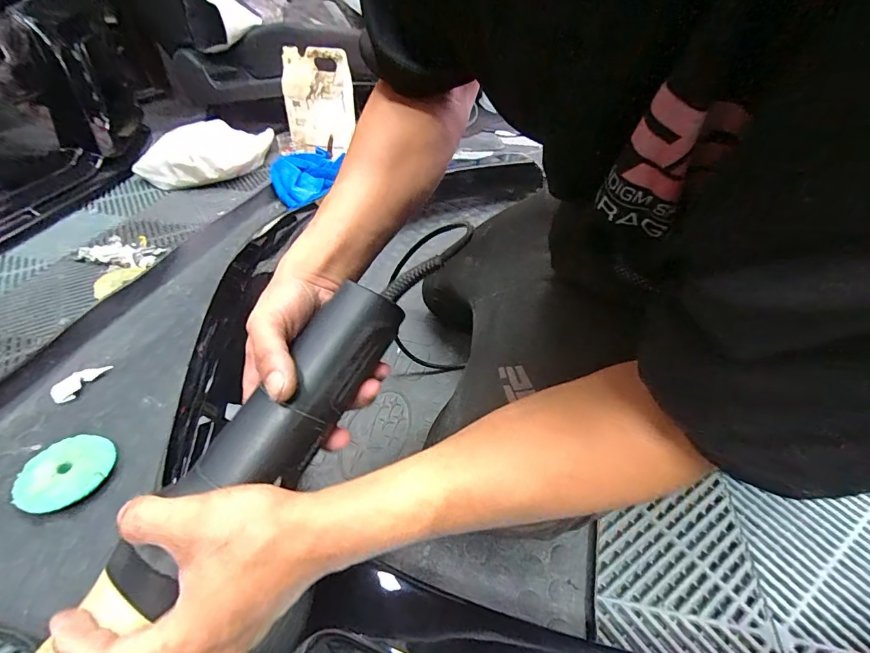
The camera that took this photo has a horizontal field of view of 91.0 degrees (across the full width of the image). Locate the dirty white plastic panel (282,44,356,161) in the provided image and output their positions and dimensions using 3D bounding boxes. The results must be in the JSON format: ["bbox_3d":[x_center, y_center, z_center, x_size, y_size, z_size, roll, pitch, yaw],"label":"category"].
[{"bbox_3d":[-0.322,-0.615,1.179,0.179,0.259,0.044,3,25,-1],"label":"dirty white plastic panel"}]

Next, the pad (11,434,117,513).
[{"bbox_3d":[-0.435,0.173,0.507,0.093,0.020,0.097,8,41,6],"label":"pad"}]

